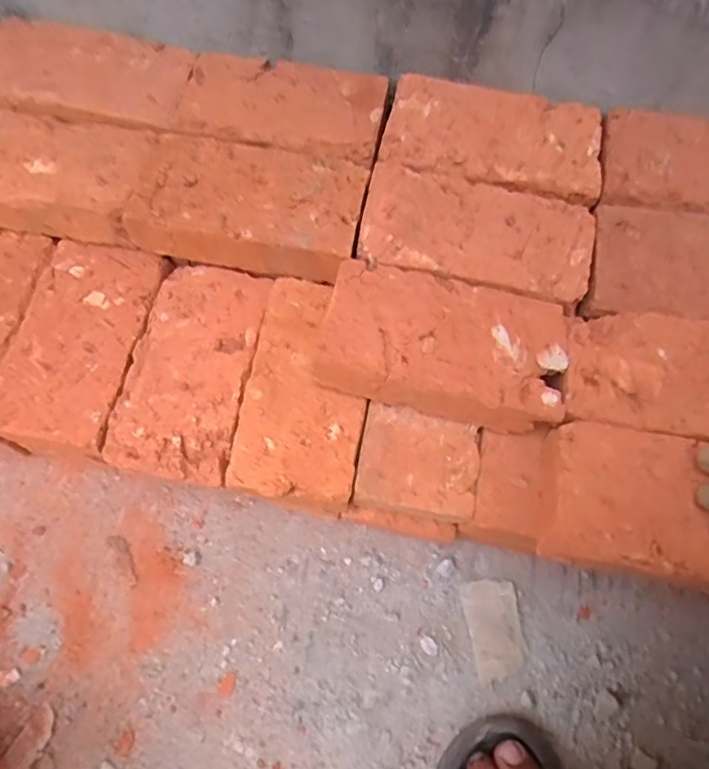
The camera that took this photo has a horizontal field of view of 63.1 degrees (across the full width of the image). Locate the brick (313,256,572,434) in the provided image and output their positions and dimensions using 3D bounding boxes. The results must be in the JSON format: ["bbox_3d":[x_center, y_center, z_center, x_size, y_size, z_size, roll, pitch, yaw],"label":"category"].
[{"bbox_3d":[0.073,-0.030,0.486,0.194,0.064,0.109,12,67,2],"label":"brick"}]

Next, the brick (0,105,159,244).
[{"bbox_3d":[-0.287,-0.189,0.540,0.193,0.061,0.107,10,67,2],"label":"brick"}]

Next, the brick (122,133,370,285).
[{"bbox_3d":[-0.094,-0.155,0.529,0.201,0.064,0.109,9,67,1],"label":"brick"}]

